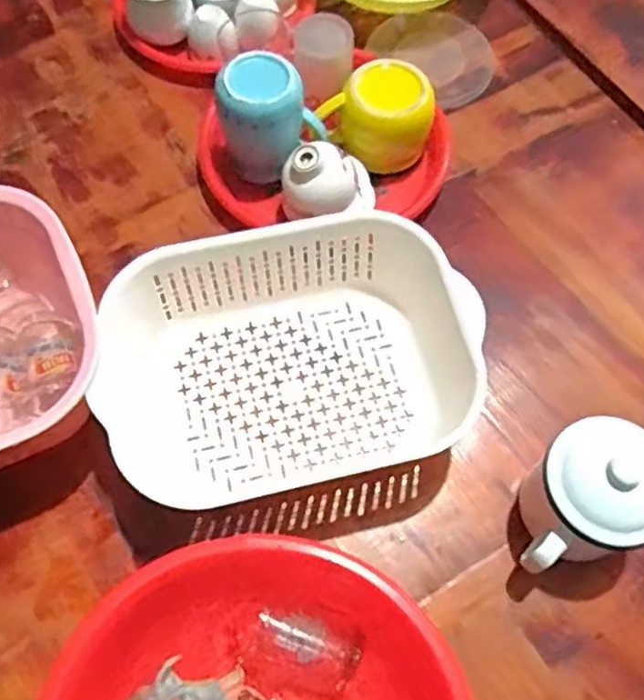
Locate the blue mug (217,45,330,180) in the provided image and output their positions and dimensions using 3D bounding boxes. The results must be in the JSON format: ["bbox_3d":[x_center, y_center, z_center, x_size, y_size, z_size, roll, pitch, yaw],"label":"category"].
[{"bbox_3d":[-0.049,-0.228,0.688,0.098,0.107,0.077,-10,66,-3],"label":"blue mug"}]

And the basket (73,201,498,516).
[{"bbox_3d":[-0.022,0.007,0.595,0.306,0.098,0.199,-13,66,-5],"label":"basket"}]

